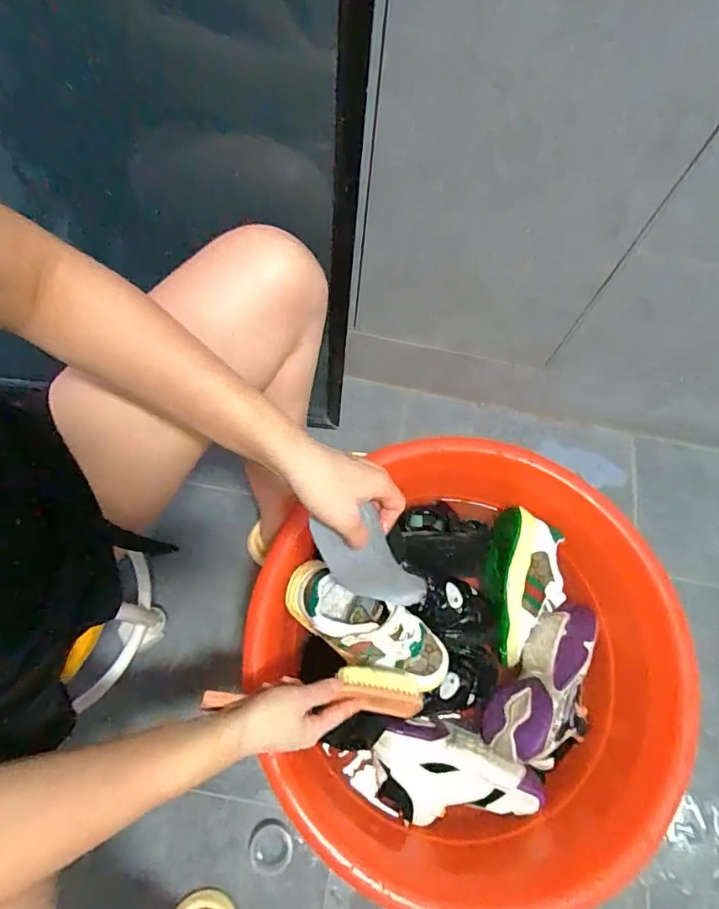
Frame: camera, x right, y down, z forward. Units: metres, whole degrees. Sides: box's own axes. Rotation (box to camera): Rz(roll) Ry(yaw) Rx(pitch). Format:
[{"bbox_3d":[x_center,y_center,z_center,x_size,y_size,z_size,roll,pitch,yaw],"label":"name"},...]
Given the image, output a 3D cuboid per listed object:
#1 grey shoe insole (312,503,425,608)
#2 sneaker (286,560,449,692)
[{"bbox_3d":[0.012,0.106,0.505,0.071,0.180,0.025,-18,48,17],"label":"grey shoe insole"},{"bbox_3d":[0.011,0.208,0.618,0.211,0.077,0.074,31,67,-4],"label":"sneaker"}]

